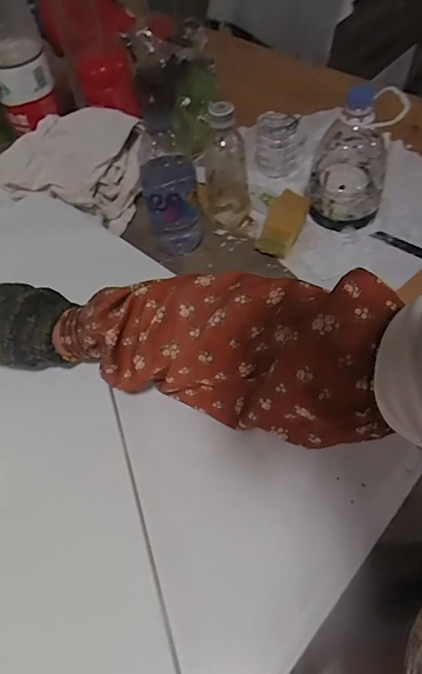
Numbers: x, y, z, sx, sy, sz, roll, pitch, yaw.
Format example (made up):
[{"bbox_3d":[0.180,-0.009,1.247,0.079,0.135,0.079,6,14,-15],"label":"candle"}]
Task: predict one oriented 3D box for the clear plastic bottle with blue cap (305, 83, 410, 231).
[{"bbox_3d":[0.188,-0.240,0.599,0.100,0.157,0.112,10,58,10],"label":"clear plastic bottle with blue cap"}]

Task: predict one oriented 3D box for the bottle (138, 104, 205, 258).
[{"bbox_3d":[-0.050,-0.183,0.590,0.074,0.226,0.064,-8,57,-2],"label":"bottle"}]

